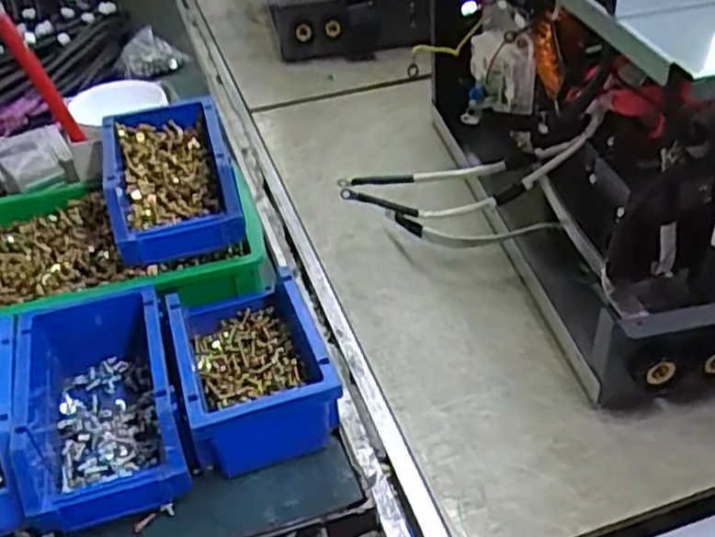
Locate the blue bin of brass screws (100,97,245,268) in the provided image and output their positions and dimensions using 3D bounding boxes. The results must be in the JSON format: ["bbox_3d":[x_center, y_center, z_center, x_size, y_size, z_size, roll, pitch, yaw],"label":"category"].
[{"bbox_3d":[-0.167,-0.083,0.628,0.107,0.063,0.165,-14,40,-12],"label":"blue bin of brass screws"}]

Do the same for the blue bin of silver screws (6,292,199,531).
[{"bbox_3d":[-0.187,0.099,0.515,0.108,0.076,0.167,-15,40,-13],"label":"blue bin of silver screws"}]

